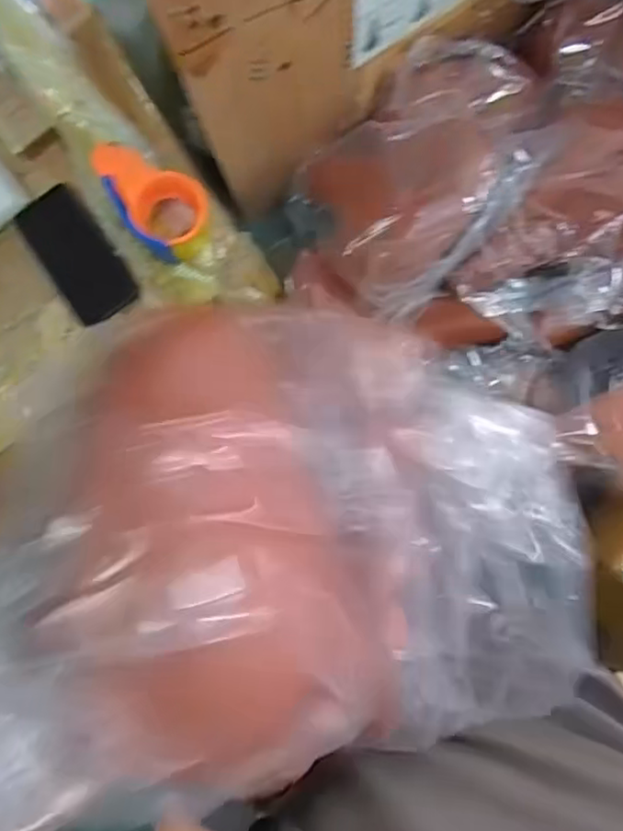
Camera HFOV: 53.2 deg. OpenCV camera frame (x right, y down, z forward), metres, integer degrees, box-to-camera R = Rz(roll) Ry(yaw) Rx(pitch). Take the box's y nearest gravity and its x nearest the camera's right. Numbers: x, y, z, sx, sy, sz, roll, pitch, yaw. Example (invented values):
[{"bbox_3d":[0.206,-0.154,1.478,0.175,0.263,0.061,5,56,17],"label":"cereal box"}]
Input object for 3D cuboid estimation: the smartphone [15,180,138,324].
[{"bbox_3d":[-0.274,-0.186,0.728,0.081,0.018,0.157,-33,85,2],"label":"smartphone"}]

